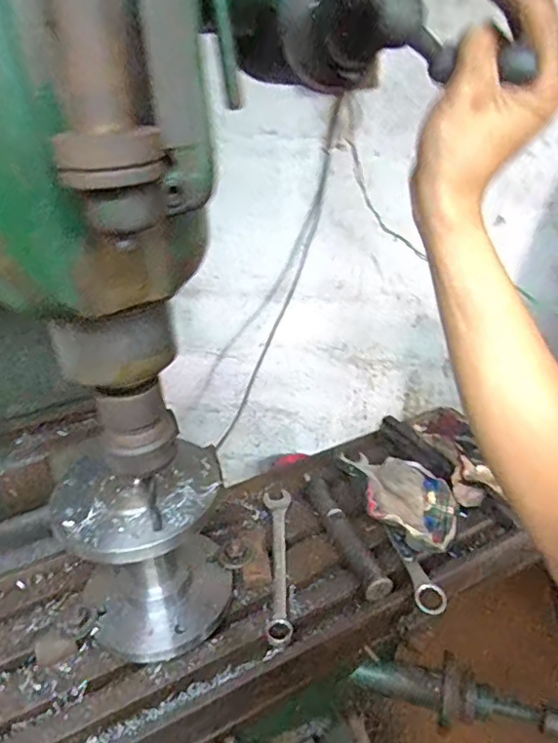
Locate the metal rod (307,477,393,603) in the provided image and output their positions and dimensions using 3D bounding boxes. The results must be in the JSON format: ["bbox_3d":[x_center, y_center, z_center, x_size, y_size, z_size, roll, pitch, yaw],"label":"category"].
[{"bbox_3d":[0.078,0.193,0.674,0.026,0.028,0.179,-12,32,-16],"label":"metal rod"}]

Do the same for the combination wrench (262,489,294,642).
[{"bbox_3d":[0.001,0.226,0.669,0.034,0.019,0.217,-3,31,-1],"label":"combination wrench"}]

